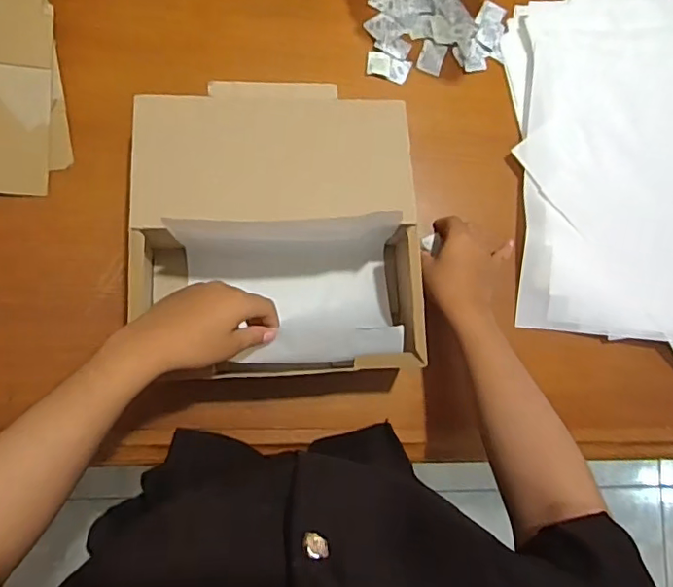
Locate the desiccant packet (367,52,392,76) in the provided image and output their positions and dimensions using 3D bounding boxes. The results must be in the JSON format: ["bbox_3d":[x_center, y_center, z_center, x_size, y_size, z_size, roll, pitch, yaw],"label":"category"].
[{"bbox_3d":[0.051,-0.275,0.651,0.028,0.005,0.028,6,82,-7],"label":"desiccant packet"}]

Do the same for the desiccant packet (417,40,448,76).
[{"bbox_3d":[0.116,-0.288,0.664,0.030,0.007,0.037,18,80,-5],"label":"desiccant packet"}]

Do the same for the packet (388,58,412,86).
[{"bbox_3d":[0.075,-0.268,0.653,0.026,0.004,0.028,18,82,-4],"label":"packet"}]

